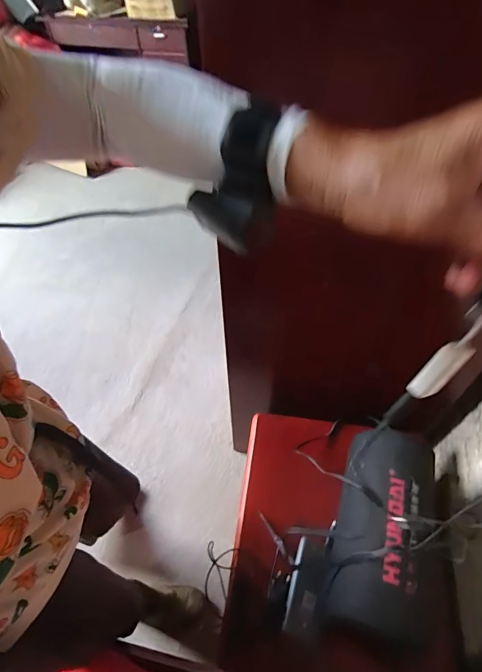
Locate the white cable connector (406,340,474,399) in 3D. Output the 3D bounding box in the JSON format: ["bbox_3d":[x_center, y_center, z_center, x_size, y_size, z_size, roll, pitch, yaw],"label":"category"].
[{"bbox_3d":[0.139,0.025,0.266,0.014,0.051,0.016,5,39,-44],"label":"white cable connector"}]

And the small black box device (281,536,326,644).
[{"bbox_3d":[0.112,0.430,0.646,0.056,0.025,0.142,11,53,10],"label":"small black box device"}]

